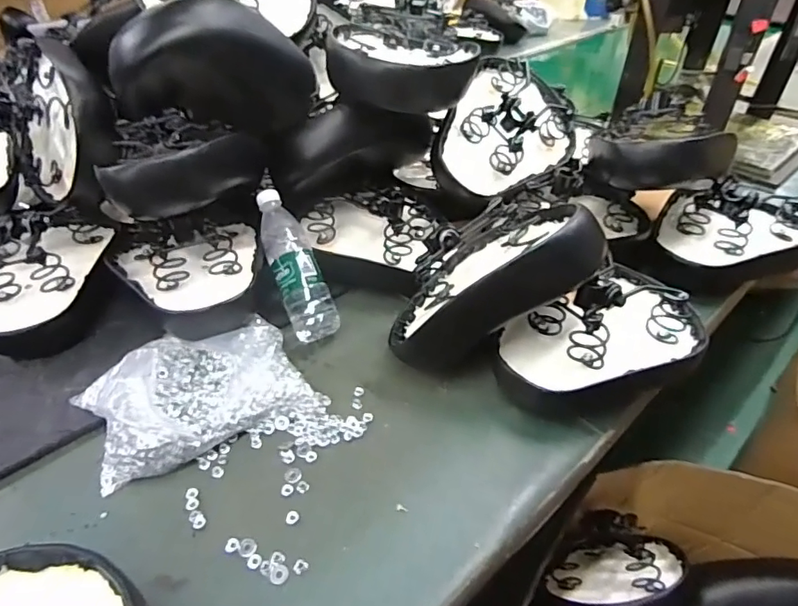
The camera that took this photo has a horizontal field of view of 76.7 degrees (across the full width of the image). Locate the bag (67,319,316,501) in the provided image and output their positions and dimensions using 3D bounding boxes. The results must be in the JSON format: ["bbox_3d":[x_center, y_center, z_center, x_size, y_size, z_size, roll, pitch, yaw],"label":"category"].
[{"bbox_3d":[-0.252,0.098,0.613,0.247,0.073,0.168,-21,45,-22],"label":"bag"}]

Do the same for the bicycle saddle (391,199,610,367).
[{"bbox_3d":[0.103,-0.048,0.649,0.279,0.133,0.183,-26,41,11],"label":"bicycle saddle"}]

